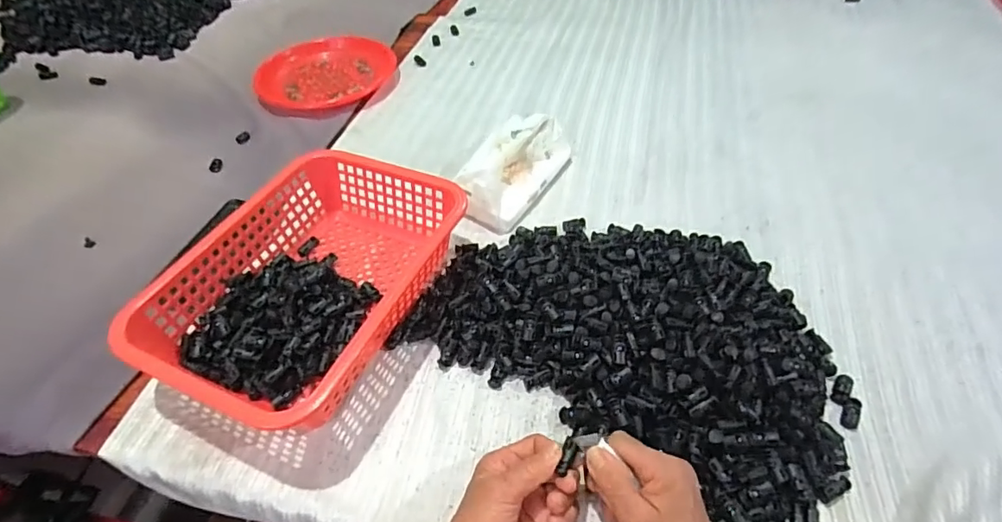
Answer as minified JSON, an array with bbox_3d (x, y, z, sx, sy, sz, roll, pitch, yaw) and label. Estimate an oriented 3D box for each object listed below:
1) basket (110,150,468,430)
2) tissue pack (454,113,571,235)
[{"bbox_3d":[-0.184,0.020,0.512,0.208,0.081,0.293,20,54,18],"label":"basket"},{"bbox_3d":[0.019,-0.121,0.632,0.094,0.067,0.175,18,53,17],"label":"tissue pack"}]

